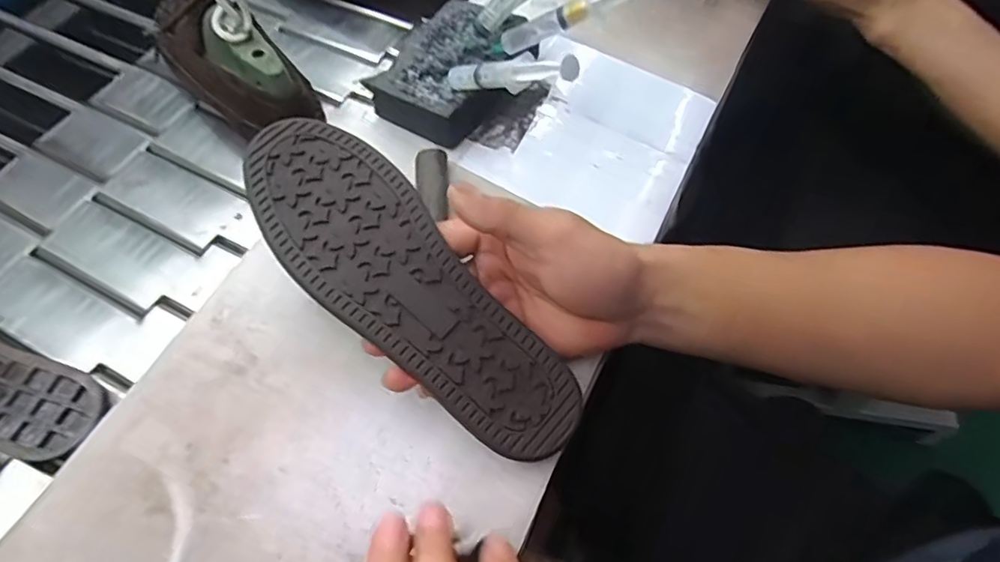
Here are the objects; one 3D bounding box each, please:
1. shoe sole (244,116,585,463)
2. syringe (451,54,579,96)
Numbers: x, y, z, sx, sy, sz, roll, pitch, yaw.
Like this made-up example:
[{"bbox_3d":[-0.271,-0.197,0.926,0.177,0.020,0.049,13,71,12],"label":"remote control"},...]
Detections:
[{"bbox_3d":[-0.054,0.002,0.330,0.241,0.021,0.079,45,68,5],"label":"shoe sole"},{"bbox_3d":[0.003,-0.138,0.393,0.015,0.017,0.130,-44,36,-22],"label":"syringe"}]

